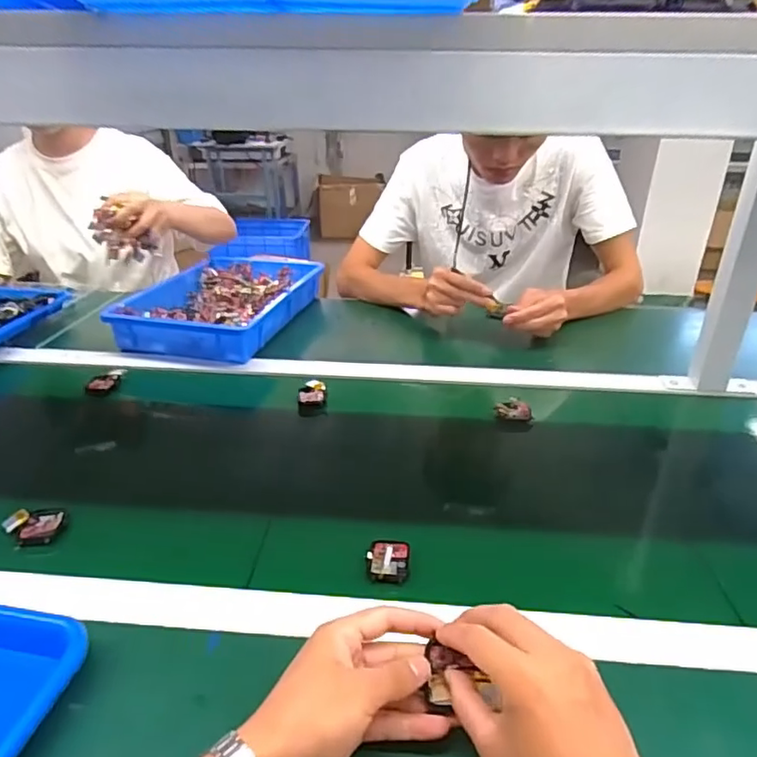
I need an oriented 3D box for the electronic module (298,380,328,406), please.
[{"bbox_3d":[-0.089,0.025,0.784,0.037,0.034,0.034,-4,29,-9],"label":"electronic module"}]

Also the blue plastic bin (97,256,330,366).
[{"bbox_3d":[-0.268,-0.129,1.027,0.246,0.074,0.373,8,29,13],"label":"blue plastic bin"}]

